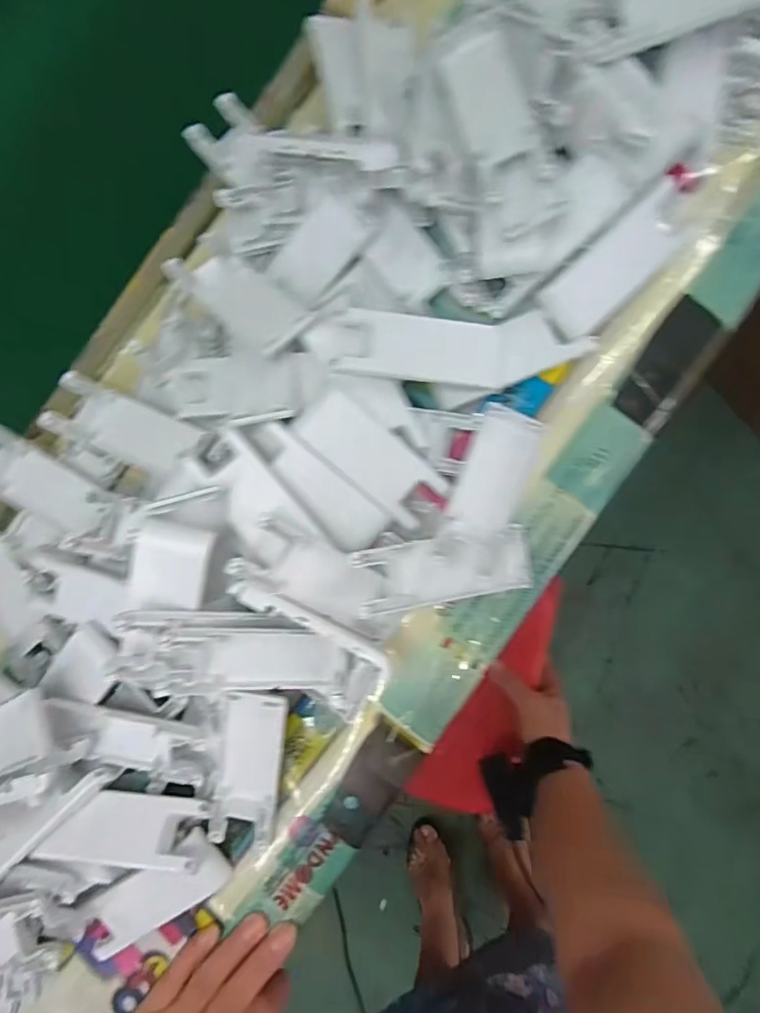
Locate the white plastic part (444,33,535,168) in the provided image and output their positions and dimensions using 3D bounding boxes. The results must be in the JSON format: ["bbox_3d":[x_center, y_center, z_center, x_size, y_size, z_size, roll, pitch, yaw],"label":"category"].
[{"bbox_3d":[0.063,-0.238,0.325,0.036,0.013,0.072,-19,84,5],"label":"white plastic part"}]

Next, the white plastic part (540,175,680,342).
[{"bbox_3d":[0.142,-0.146,0.333,0.039,0.005,0.098,44,98,-9],"label":"white plastic part"}]

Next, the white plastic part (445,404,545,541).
[{"bbox_3d":[0.071,-0.019,0.336,0.039,0.008,0.078,22,85,-7],"label":"white plastic part"}]

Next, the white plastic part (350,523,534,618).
[{"bbox_3d":[0.038,0.036,0.329,0.102,0.015,0.044,-12,95,1],"label":"white plastic part"}]

